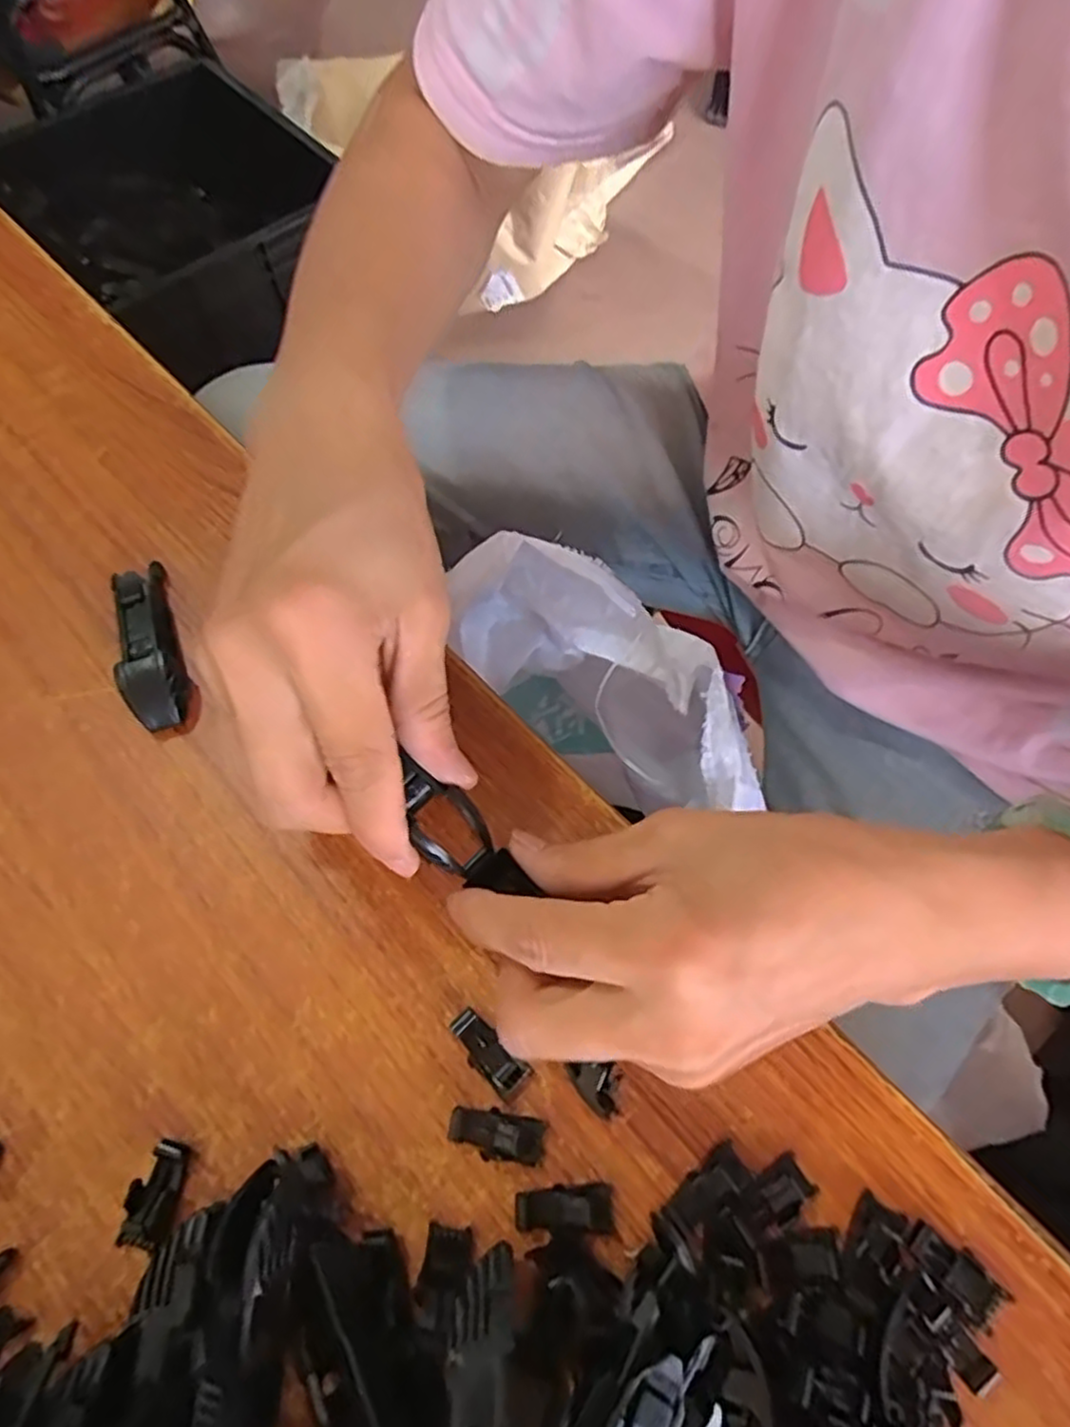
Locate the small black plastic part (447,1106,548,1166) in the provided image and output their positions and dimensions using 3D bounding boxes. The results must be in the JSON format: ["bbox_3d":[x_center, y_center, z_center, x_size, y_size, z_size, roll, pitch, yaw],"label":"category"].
[{"bbox_3d":[-0.011,0.119,0.203,0.027,0.004,0.011,18,65,-5],"label":"small black plastic part"}]

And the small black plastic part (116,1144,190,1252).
[{"bbox_3d":[-0.105,0.133,0.198,0.012,0.008,0.026,10,65,5],"label":"small black plastic part"}]

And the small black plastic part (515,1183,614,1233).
[{"bbox_3d":[0.008,0.135,0.195,0.026,0.009,0.011,1,65,1],"label":"small black plastic part"}]

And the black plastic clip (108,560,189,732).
[{"bbox_3d":[-0.147,-0.027,0.270,0.024,0.014,0.071,-21,66,-9],"label":"black plastic clip"}]

